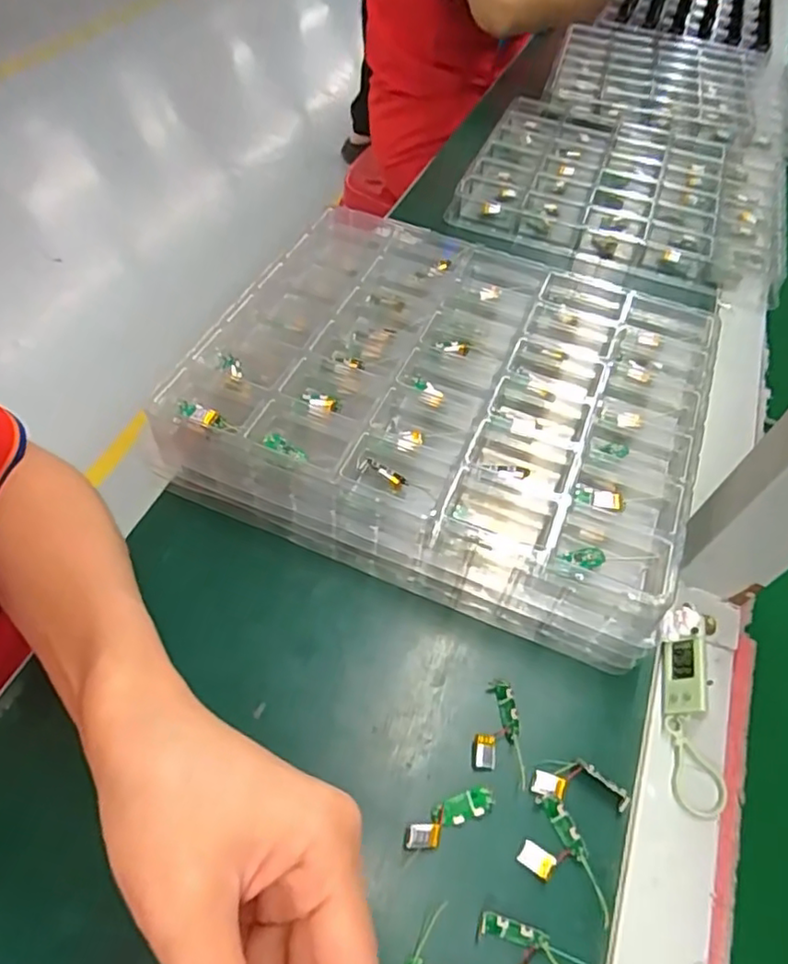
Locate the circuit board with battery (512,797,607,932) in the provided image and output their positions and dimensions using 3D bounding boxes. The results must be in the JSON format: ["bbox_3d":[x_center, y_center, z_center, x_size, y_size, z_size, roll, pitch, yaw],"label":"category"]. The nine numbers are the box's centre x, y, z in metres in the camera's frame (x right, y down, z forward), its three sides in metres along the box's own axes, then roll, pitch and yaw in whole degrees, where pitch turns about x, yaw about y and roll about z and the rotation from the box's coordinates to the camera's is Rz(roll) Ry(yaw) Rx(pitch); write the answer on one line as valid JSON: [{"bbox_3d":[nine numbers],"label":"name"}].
[{"bbox_3d":[0.079,0.166,0.278,0.044,0.010,0.034,25,56,13],"label":"circuit board with battery"}]

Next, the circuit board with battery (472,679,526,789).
[{"bbox_3d":[0.050,0.123,0.308,0.023,0.008,0.048,2,54,-4],"label":"circuit board with battery"}]

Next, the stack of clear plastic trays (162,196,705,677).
[{"bbox_3d":[0.037,-0.060,0.404,0.298,0.054,0.254,21,55,10],"label":"stack of clear plastic trays"}]

